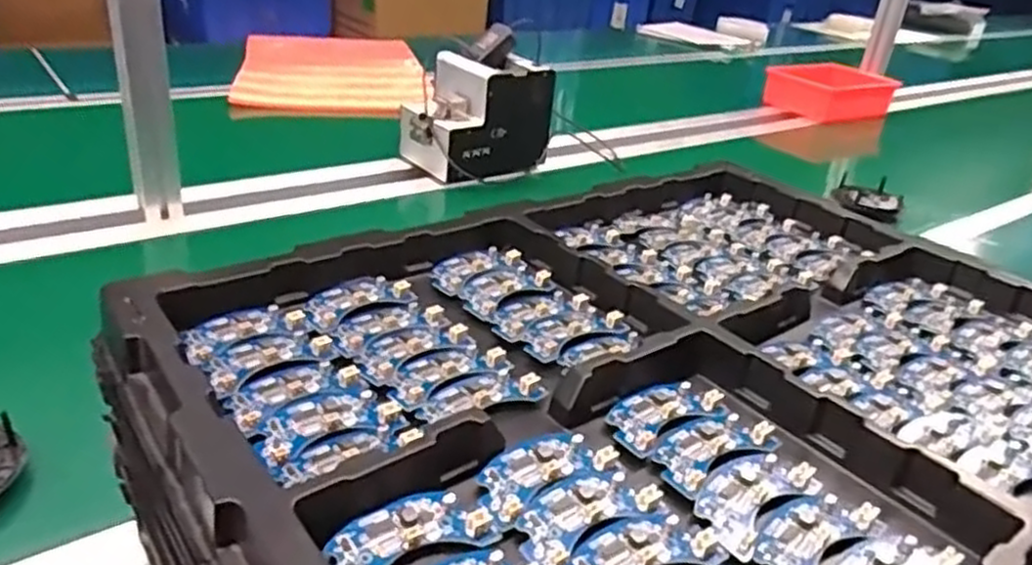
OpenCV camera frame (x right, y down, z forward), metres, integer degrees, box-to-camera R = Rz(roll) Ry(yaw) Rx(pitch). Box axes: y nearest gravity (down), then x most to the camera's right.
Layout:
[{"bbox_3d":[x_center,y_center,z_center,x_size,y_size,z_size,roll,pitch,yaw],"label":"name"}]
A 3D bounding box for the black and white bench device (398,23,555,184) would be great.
[{"bbox_3d":[-0.054,-0.233,1.039,0.189,0.172,0.114,-10,32,-28],"label":"black and white bench device"}]

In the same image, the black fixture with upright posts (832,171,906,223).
[{"bbox_3d":[0.491,-0.118,1.056,0.088,0.034,0.091,20,31,25],"label":"black fixture with upright posts"}]

